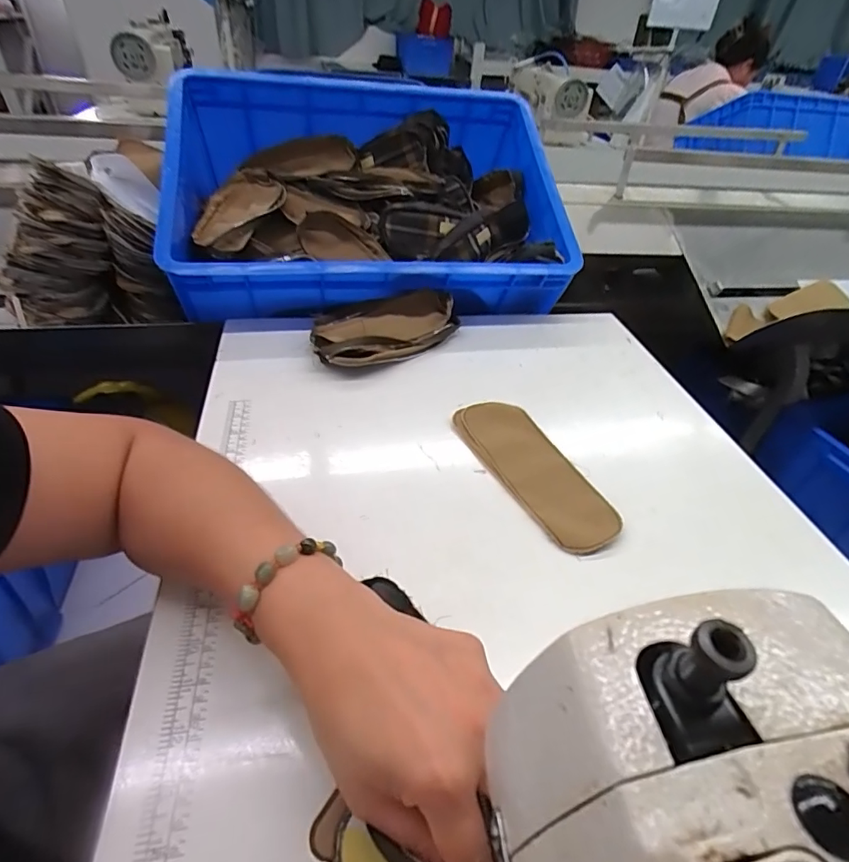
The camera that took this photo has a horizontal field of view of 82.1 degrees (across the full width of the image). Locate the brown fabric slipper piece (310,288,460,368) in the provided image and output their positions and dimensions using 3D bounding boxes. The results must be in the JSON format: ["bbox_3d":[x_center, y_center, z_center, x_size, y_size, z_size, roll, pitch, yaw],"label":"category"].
[{"bbox_3d":[-0.048,-0.130,0.592,0.186,0.027,0.113,-20,47,-27],"label":"brown fabric slipper piece"}]

